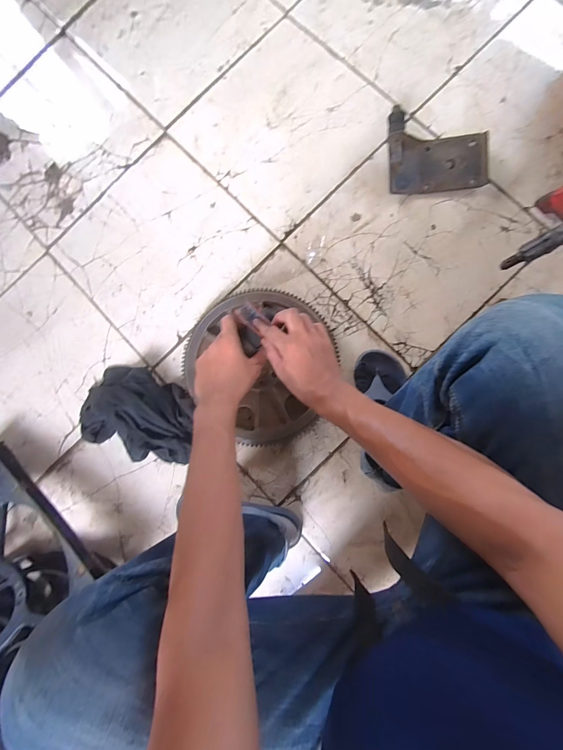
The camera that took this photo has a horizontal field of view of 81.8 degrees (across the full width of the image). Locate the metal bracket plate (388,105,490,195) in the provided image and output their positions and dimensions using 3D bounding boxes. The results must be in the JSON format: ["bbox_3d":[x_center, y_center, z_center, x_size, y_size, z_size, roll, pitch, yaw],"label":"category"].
[{"bbox_3d":[0.329,-0.472,0.686,0.204,0.028,0.152,-5,101,0],"label":"metal bracket plate"}]

